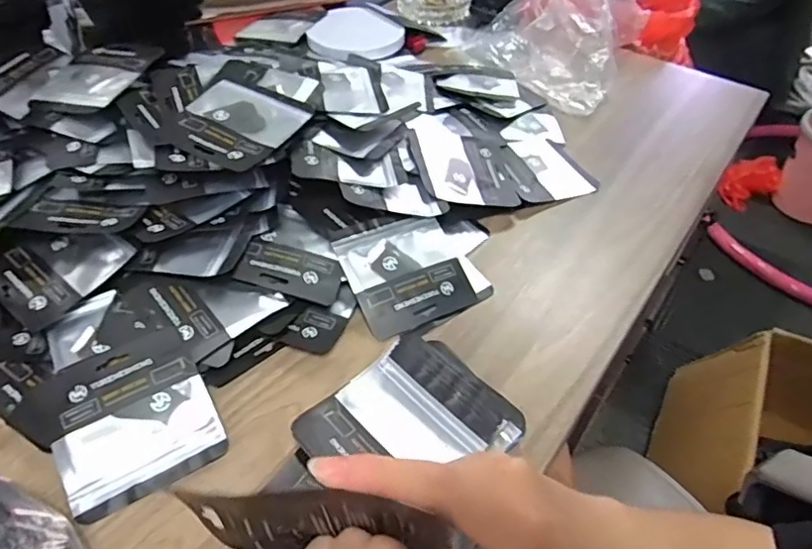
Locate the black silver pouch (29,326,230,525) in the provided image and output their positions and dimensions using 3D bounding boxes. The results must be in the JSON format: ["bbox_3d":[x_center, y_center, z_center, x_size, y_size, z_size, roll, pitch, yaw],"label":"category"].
[{"bbox_3d":[-0.197,0.102,0.401,0.105,0.008,0.112,-27,68,-20],"label":"black silver pouch"}]

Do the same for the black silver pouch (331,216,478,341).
[{"bbox_3d":[0.001,-0.001,0.502,0.104,0.013,0.097,-20,69,-21],"label":"black silver pouch"}]

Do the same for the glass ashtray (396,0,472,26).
[{"bbox_3d":[0.048,-0.449,0.915,0.115,0.027,0.123,7,47,5],"label":"glass ashtray"}]

